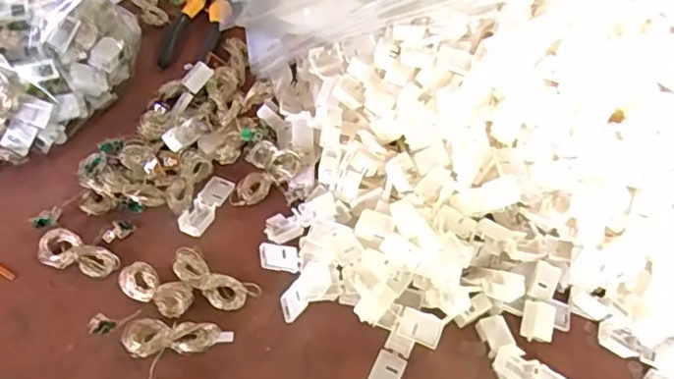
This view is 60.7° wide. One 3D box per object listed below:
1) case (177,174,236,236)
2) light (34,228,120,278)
[{"bbox_3d":[-0.100,0.010,0.447,0.021,0.009,0.059,19,54,11],"label":"case"},{"bbox_3d":[-0.187,0.048,0.415,0.060,0.011,0.027,22,55,13],"label":"light"}]

